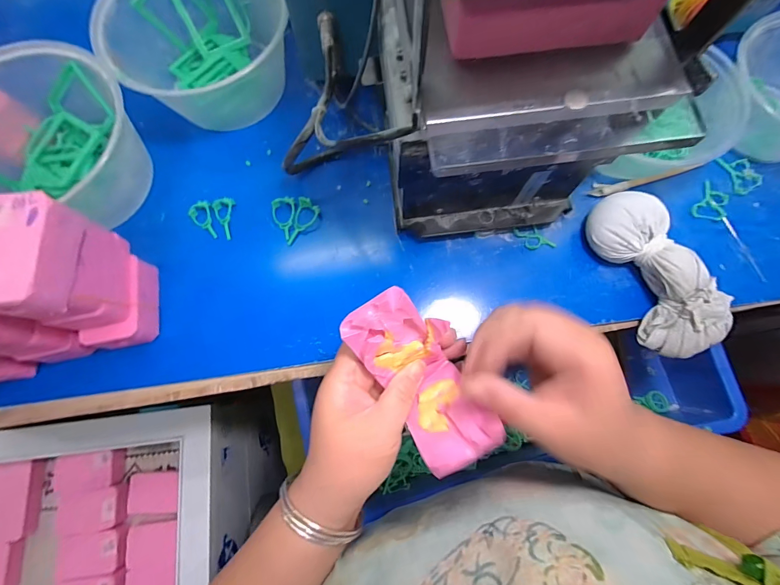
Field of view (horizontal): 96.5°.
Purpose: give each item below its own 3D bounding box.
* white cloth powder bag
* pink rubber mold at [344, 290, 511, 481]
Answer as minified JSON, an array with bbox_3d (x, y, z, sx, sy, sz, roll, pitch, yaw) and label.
[{"bbox_3d":[0.216,-0.017,0.286,0.055,0.042,0.138,-20,76,-4],"label":"white cloth powder bag"},{"bbox_3d":[0.018,0.050,0.212,0.050,0.045,0.101,-32,73,-7],"label":"pink rubber mold"}]

